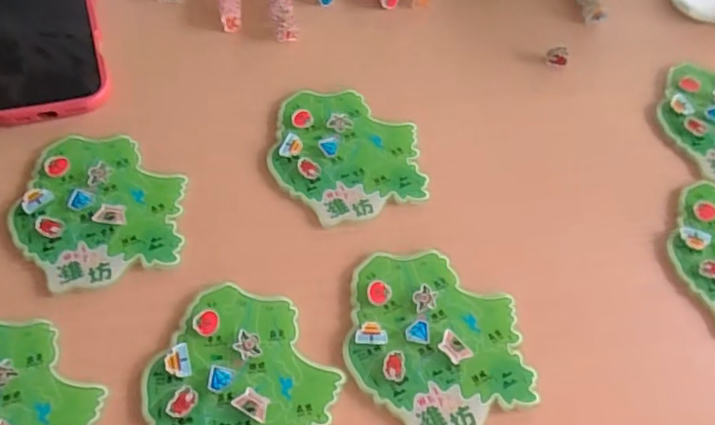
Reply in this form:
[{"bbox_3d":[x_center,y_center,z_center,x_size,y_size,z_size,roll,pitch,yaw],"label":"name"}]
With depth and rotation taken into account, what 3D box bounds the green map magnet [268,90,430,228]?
[{"bbox_3d":[-0.007,-0.042,0.376,0.097,0.004,0.102,-6,61,-8],"label":"green map magnet"}]

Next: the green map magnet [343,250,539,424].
[{"bbox_3d":[0.044,0.071,0.317,0.097,0.005,0.104,-4,61,-7],"label":"green map magnet"}]

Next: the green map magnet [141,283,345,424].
[{"bbox_3d":[-0.061,0.093,0.296,0.096,0.005,0.104,9,60,1],"label":"green map magnet"}]

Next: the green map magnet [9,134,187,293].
[{"bbox_3d":[-0.157,-0.005,0.343,0.095,0.004,0.104,-6,61,-8],"label":"green map magnet"}]

